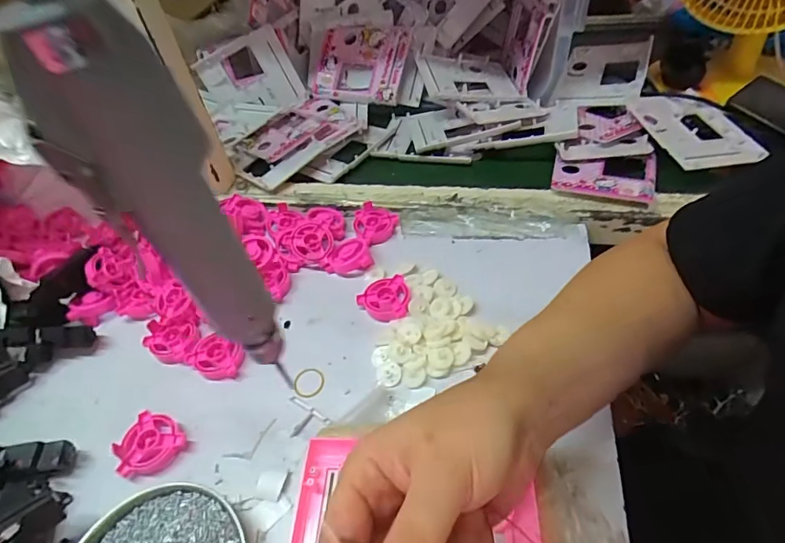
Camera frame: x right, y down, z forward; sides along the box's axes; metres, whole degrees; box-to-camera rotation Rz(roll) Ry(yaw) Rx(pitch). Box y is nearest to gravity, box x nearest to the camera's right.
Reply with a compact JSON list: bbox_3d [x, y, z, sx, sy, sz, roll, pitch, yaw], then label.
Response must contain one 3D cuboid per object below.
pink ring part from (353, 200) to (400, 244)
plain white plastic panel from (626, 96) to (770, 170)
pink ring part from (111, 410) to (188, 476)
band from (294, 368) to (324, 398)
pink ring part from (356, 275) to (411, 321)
[{"bbox_3d":[-0.020,-0.060,0.548,0.055,0.016,0.060,-10,47,0],"label":"pink ring part"},{"bbox_3d":[0.372,-0.179,0.565,0.122,0.012,0.140,-6,53,-12],"label":"plain white plastic panel"},{"bbox_3d":[-0.213,0.148,0.393,0.052,0.017,0.051,-4,47,5],"label":"pink ring part"},{"bbox_3d":[-0.079,0.106,0.428,0.029,0.006,0.031,-4,47,5],"label":"band"},{"bbox_3d":[-0.008,0.026,0.475,0.053,0.014,0.052,2,48,10],"label":"pink ring part"}]

